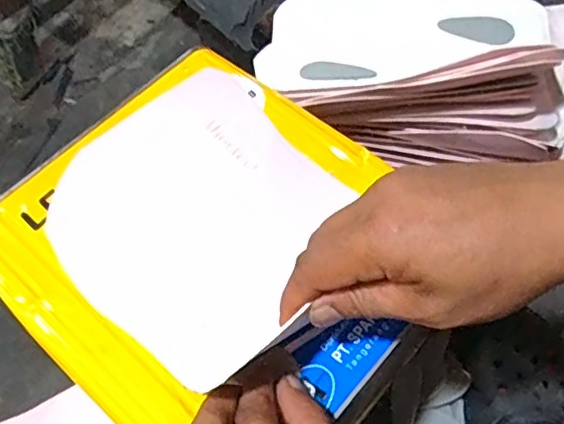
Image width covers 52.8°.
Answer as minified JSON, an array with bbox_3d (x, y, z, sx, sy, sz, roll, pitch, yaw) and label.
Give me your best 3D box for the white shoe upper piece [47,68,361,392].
[{"bbox_3d":[-0.053,-0.001,0.372,0.170,0.012,0.186,-38,67,-17],"label":"white shoe upper piece"}]

